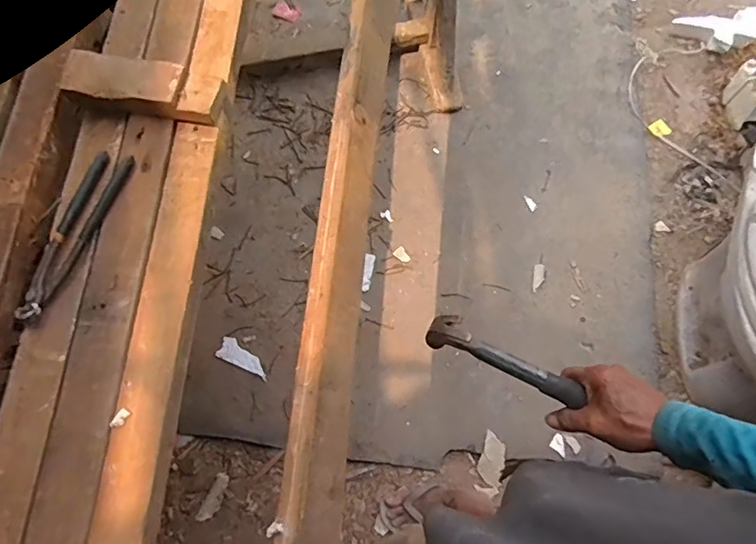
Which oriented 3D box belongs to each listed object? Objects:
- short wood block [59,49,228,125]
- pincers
[{"bbox_3d":[-0.297,-0.235,0.675,0.201,0.038,0.069,5,70,2],"label":"short wood block"},{"bbox_3d":[-0.364,-0.048,0.625,0.056,0.010,0.215,20,71,7],"label":"pincers"}]

